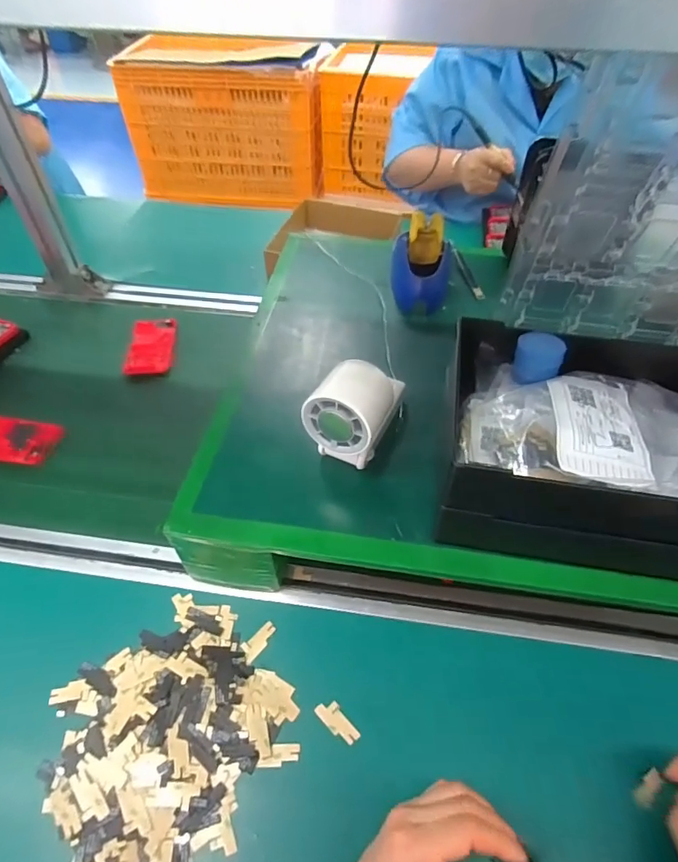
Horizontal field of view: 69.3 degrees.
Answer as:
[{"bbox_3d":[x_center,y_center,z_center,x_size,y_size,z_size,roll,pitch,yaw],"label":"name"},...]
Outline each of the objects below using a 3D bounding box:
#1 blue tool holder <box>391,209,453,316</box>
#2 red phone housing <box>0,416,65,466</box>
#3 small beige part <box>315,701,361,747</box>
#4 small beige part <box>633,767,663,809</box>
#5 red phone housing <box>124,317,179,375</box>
[{"bbox_3d":[0.102,-0.202,0.597,0.077,0.087,0.080,8,50,6],"label":"blue tool holder"},{"bbox_3d":[-0.417,0.009,0.609,0.133,0.010,0.062,5,50,3],"label":"red phone housing"},{"bbox_3d":[-0.001,0.247,0.417,0.018,0.004,0.040,-36,59,-27],"label":"small beige part"},{"bbox_3d":[0.240,0.277,0.380,0.010,0.005,0.029,31,89,23],"label":"small beige part"},{"bbox_3d":[-0.274,-0.126,0.719,0.063,0.011,0.123,-3,50,-3],"label":"red phone housing"}]

